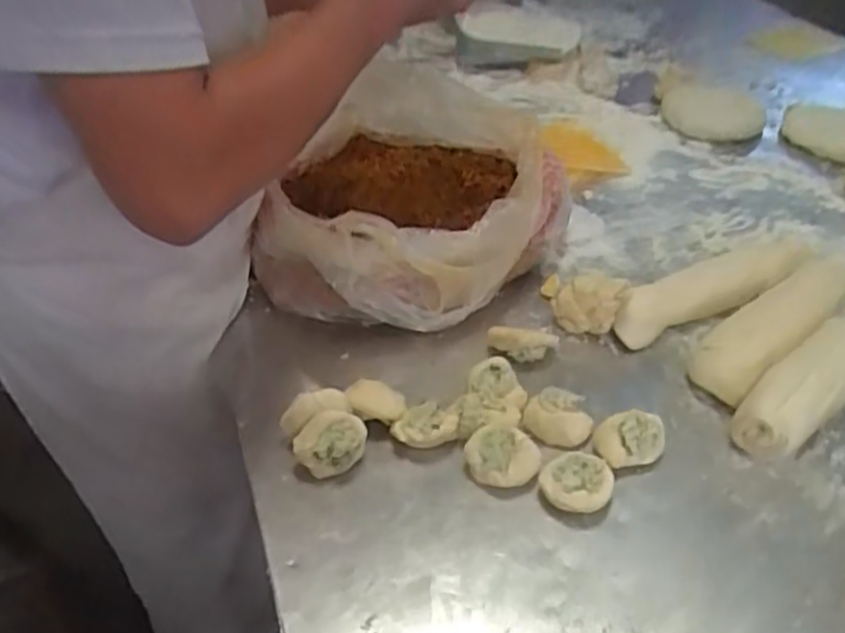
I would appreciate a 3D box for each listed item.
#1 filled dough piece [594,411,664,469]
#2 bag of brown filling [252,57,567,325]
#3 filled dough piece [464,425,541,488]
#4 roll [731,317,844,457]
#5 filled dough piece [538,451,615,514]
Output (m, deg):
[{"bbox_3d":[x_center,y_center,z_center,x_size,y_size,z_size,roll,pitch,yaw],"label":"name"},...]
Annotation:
[{"bbox_3d":[0.162,0.097,0.584,0.052,0.033,0.035,4,40,5],"label":"filled dough piece"},{"bbox_3d":[-0.010,-0.124,0.754,0.291,0.144,0.283,5,40,7],"label":"bag of brown filling"},{"bbox_3d":[0.061,0.106,0.568,0.054,0.033,0.040,12,41,15],"label":"filled dough piece"},{"bbox_3d":[0.332,0.049,0.624,0.191,0.058,0.057,-31,49,-32],"label":"roll"},{"bbox_3d":[0.115,0.124,0.556,0.052,0.028,0.044,12,41,15],"label":"filled dough piece"}]

